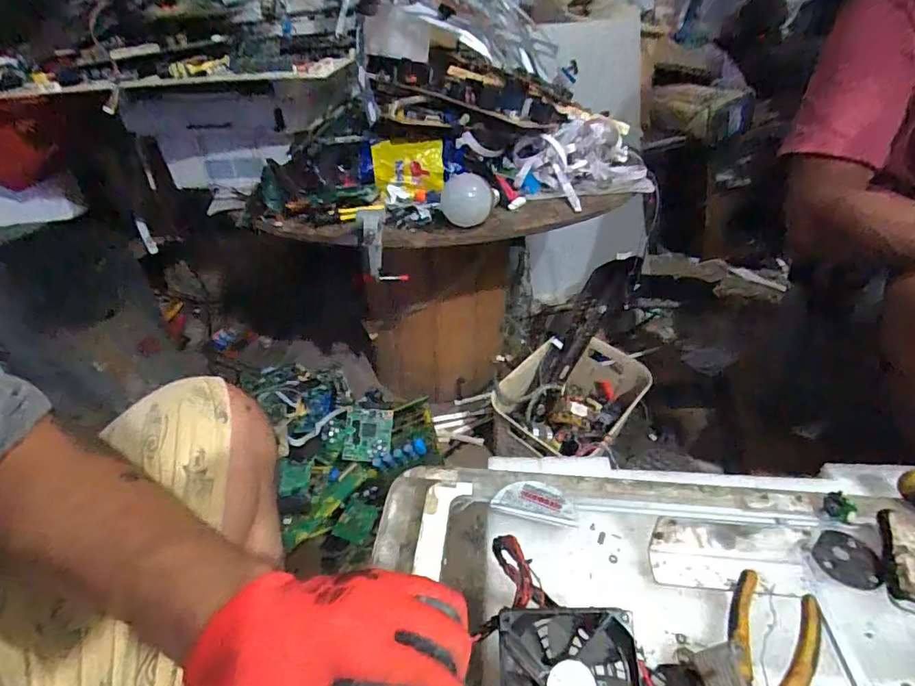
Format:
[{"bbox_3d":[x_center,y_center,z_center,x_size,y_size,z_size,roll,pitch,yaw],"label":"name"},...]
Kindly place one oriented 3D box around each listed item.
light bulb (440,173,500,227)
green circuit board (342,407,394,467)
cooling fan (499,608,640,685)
[{"bbox_3d":[0.015,-0.189,0.658,0.075,0.058,0.081,-1,34,3],"label":"light bulb"},{"bbox_3d":[-0.161,0.167,0.918,0.083,0.092,0.018,4,-5,3],"label":"green circuit board"},{"bbox_3d":[0.076,0.236,0.349,0.091,0.024,0.094,-1,68,1],"label":"cooling fan"}]

